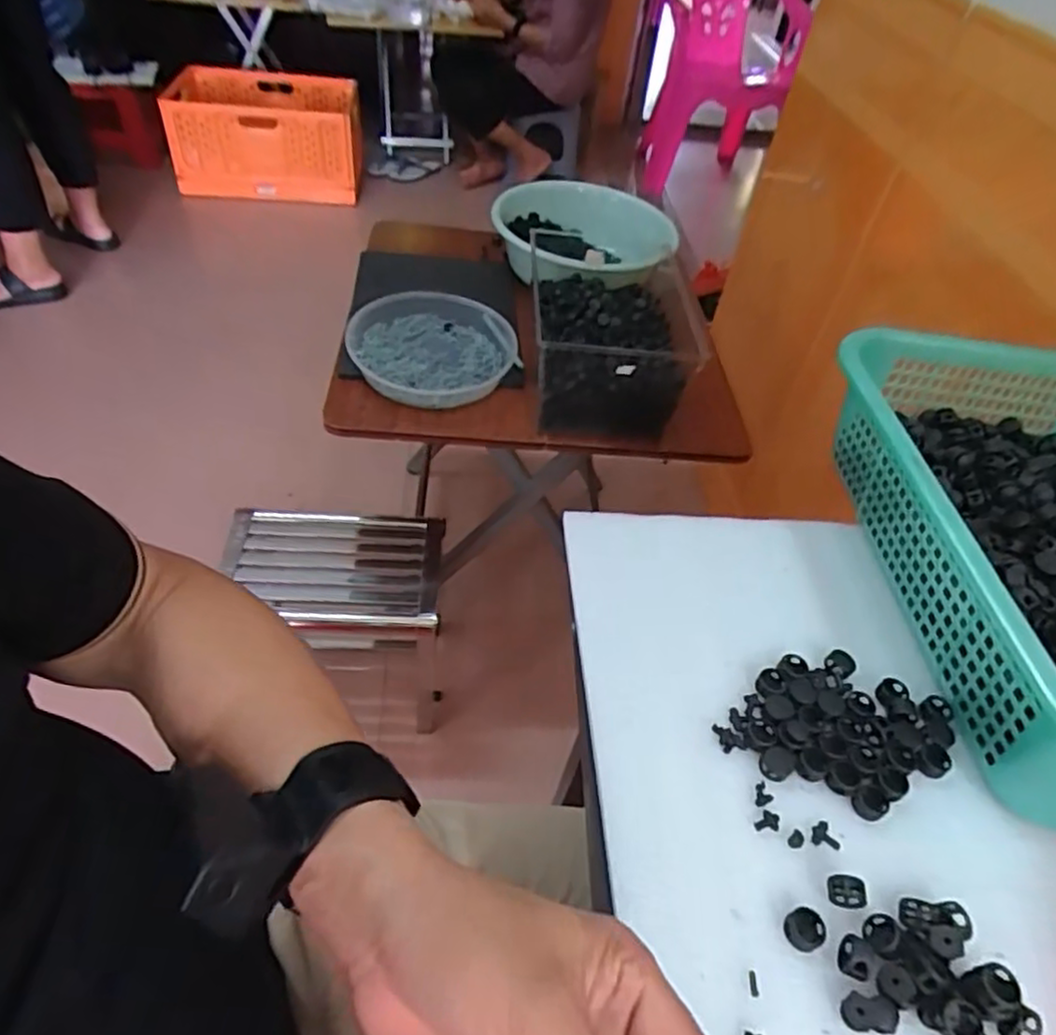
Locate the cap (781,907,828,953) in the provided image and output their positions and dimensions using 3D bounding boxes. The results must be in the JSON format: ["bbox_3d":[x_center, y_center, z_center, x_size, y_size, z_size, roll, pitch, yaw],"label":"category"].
[{"bbox_3d":[0.131,0.194,0.330,0.019,0.006,0.017,-20,52,-24],"label":"cap"}]

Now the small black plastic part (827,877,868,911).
[{"bbox_3d":[0.156,0.184,0.342,0.017,0.011,0.013,11,46,3],"label":"small black plastic part"}]

